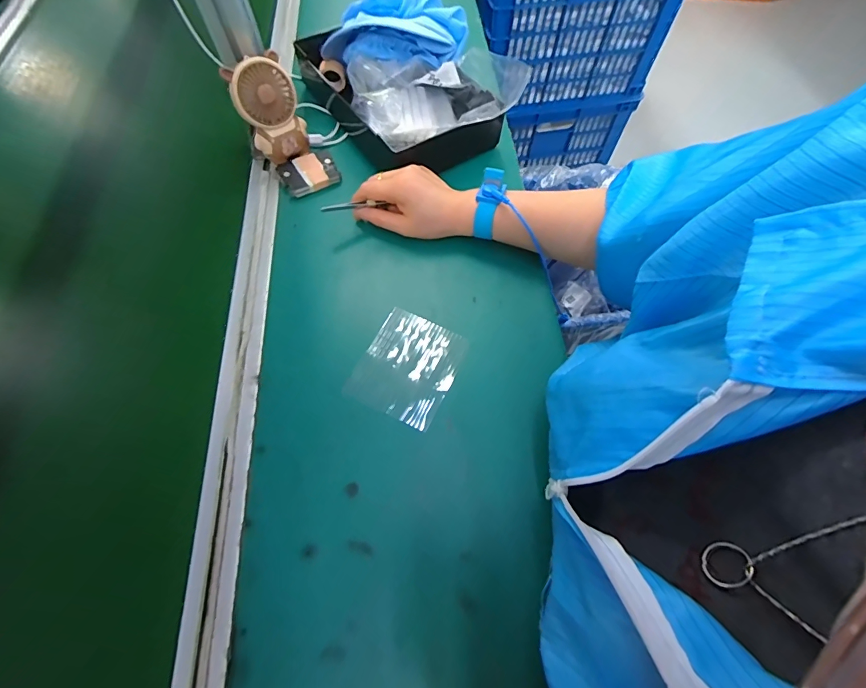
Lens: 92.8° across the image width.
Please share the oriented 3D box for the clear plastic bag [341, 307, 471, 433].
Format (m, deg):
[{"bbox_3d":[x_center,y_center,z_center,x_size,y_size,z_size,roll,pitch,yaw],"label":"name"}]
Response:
[{"bbox_3d":[-0.023,0.021,0.407,0.090,0.004,0.108,23,64,12],"label":"clear plastic bag"}]

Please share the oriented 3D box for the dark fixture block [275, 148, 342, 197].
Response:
[{"bbox_3d":[-0.152,-0.213,0.510,0.067,0.014,0.053,-33,69,-11],"label":"dark fixture block"}]

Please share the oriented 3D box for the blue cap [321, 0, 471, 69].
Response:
[{"bbox_3d":[-0.047,-0.397,0.517,0.176,0.068,0.091,-19,67,-5],"label":"blue cap"}]

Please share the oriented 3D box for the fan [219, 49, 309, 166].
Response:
[{"bbox_3d":[-0.188,-0.272,0.480,0.069,0.089,0.063,-26,68,-8],"label":"fan"}]

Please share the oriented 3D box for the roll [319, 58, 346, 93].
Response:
[{"bbox_3d":[-0.135,-0.364,0.559,0.030,0.034,0.020,-16,67,-4],"label":"roll"}]

